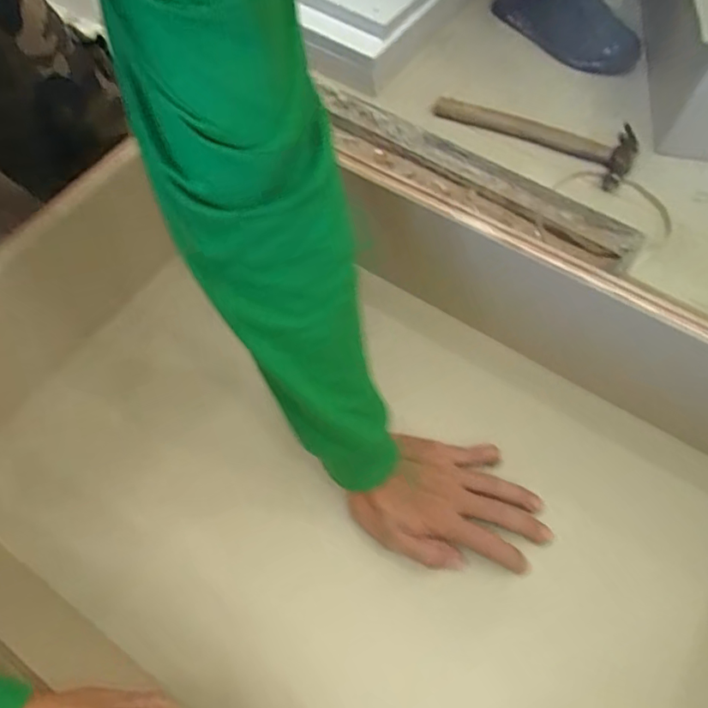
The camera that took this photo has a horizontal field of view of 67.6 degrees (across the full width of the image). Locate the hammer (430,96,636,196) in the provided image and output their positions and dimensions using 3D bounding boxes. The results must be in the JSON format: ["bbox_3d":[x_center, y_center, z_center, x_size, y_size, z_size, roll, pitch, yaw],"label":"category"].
[{"bbox_3d":[0.262,-0.329,0.759,0.287,0.035,0.111,30,67,15],"label":"hammer"}]

